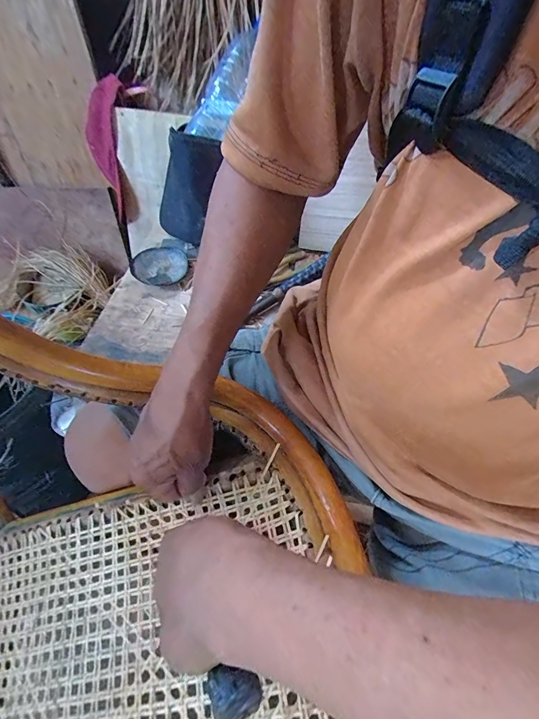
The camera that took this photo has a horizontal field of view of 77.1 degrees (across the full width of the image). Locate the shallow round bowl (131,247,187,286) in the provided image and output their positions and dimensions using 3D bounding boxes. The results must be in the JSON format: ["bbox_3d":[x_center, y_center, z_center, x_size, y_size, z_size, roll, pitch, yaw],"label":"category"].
[{"bbox_3d":[-0.197,-0.168,0.616,0.087,0.027,0.095,27,60,17],"label":"shallow round bowl"}]

